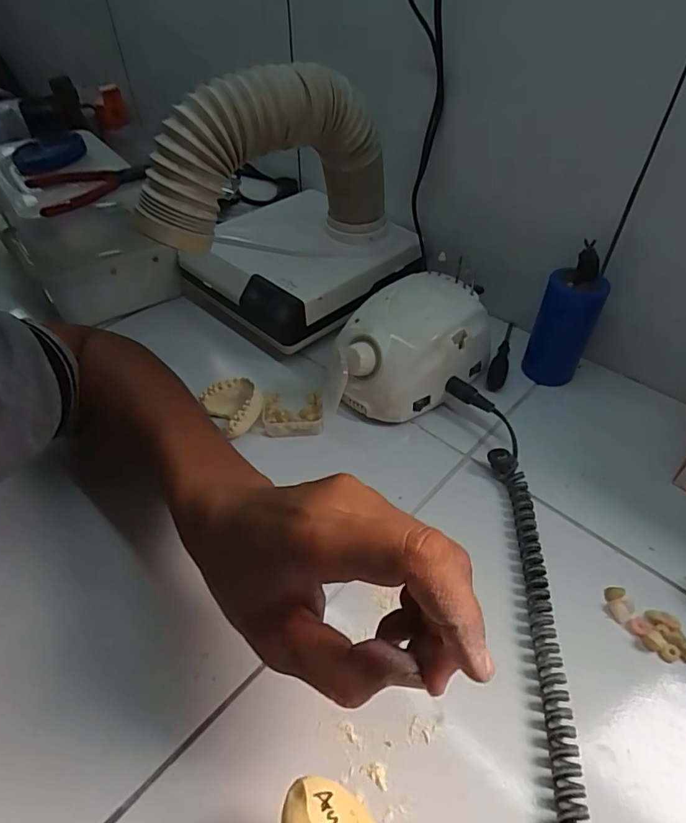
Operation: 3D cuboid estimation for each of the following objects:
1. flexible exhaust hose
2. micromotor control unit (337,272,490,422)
[{"bbox_3d":[-0.051,-0.190,0.404,0.229,0.142,0.054,-36,55,-29],"label":"flexible exhaust hose"},{"bbox_3d":[0.060,-0.057,0.461,0.139,0.080,0.098,-34,54,-27],"label":"micromotor control unit"}]

